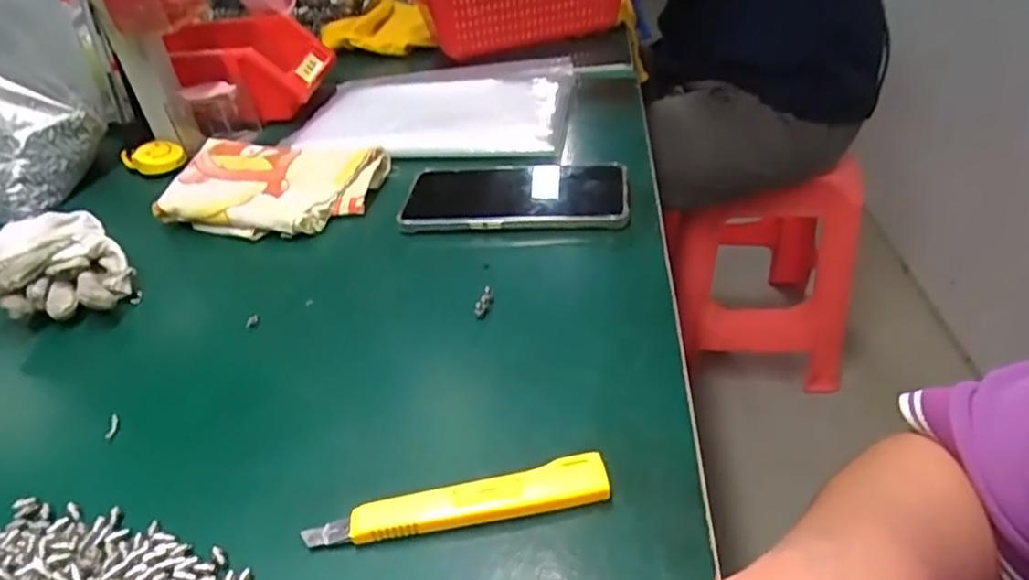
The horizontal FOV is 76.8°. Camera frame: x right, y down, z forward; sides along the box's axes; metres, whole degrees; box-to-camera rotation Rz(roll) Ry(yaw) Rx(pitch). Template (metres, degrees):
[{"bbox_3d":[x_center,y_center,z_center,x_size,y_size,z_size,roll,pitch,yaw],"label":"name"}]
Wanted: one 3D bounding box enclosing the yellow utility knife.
[{"bbox_3d":[-0.024,0.095,0.286,0.131,0.014,0.020,-10,37,-5],"label":"yellow utility knife"}]

